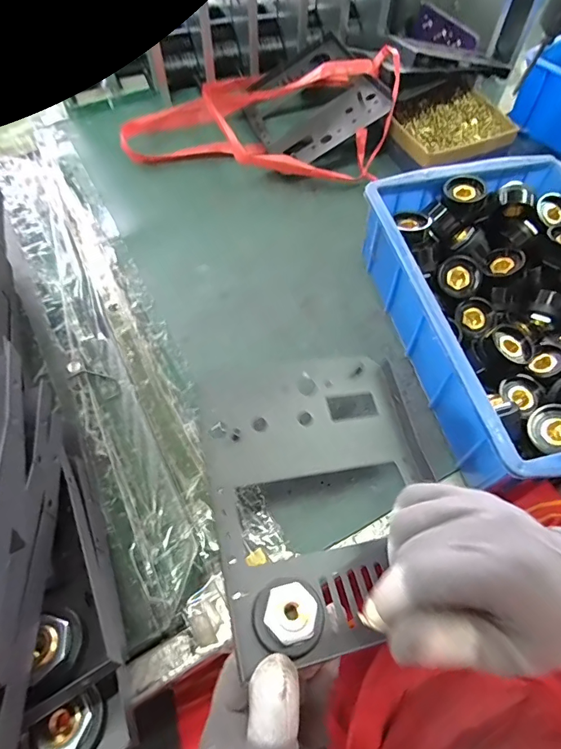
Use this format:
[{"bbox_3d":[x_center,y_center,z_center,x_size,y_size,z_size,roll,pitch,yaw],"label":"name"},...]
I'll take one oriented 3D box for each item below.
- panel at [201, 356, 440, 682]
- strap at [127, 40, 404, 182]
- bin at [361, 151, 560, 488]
[{"bbox_3d":[0.033,0.068,0.292,0.157,0.023,0.172,-6,59,-17],"label":"panel"},{"bbox_3d":[-0.026,-0.331,0.540,0.327,0.084,0.177,12,60,6],"label":"strap"},{"bbox_3d":[0.207,-0.057,0.375,0.200,0.076,0.288,-11,60,-7],"label":"bin"}]

